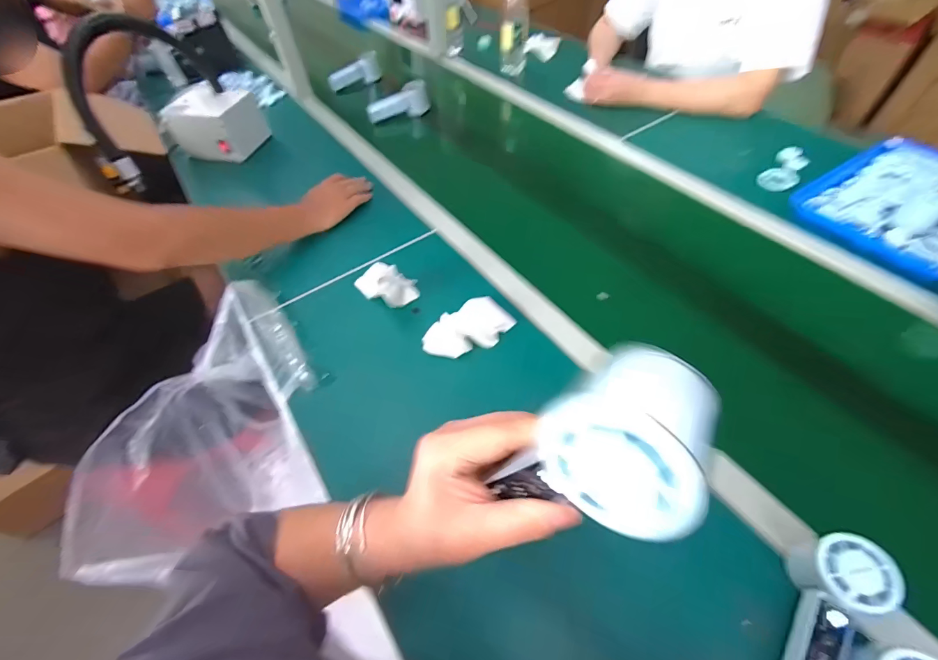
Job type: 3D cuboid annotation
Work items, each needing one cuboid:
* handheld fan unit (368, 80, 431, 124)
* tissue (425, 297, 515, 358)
[{"bbox_3d":[-0.177,-0.571,0.990,0.156,0.071,0.045,-22,55,-12],"label":"handheld fan unit"},{"bbox_3d":[-0.001,-0.002,0.565,0.128,0.033,0.066,-26,56,-15],"label":"tissue"}]

